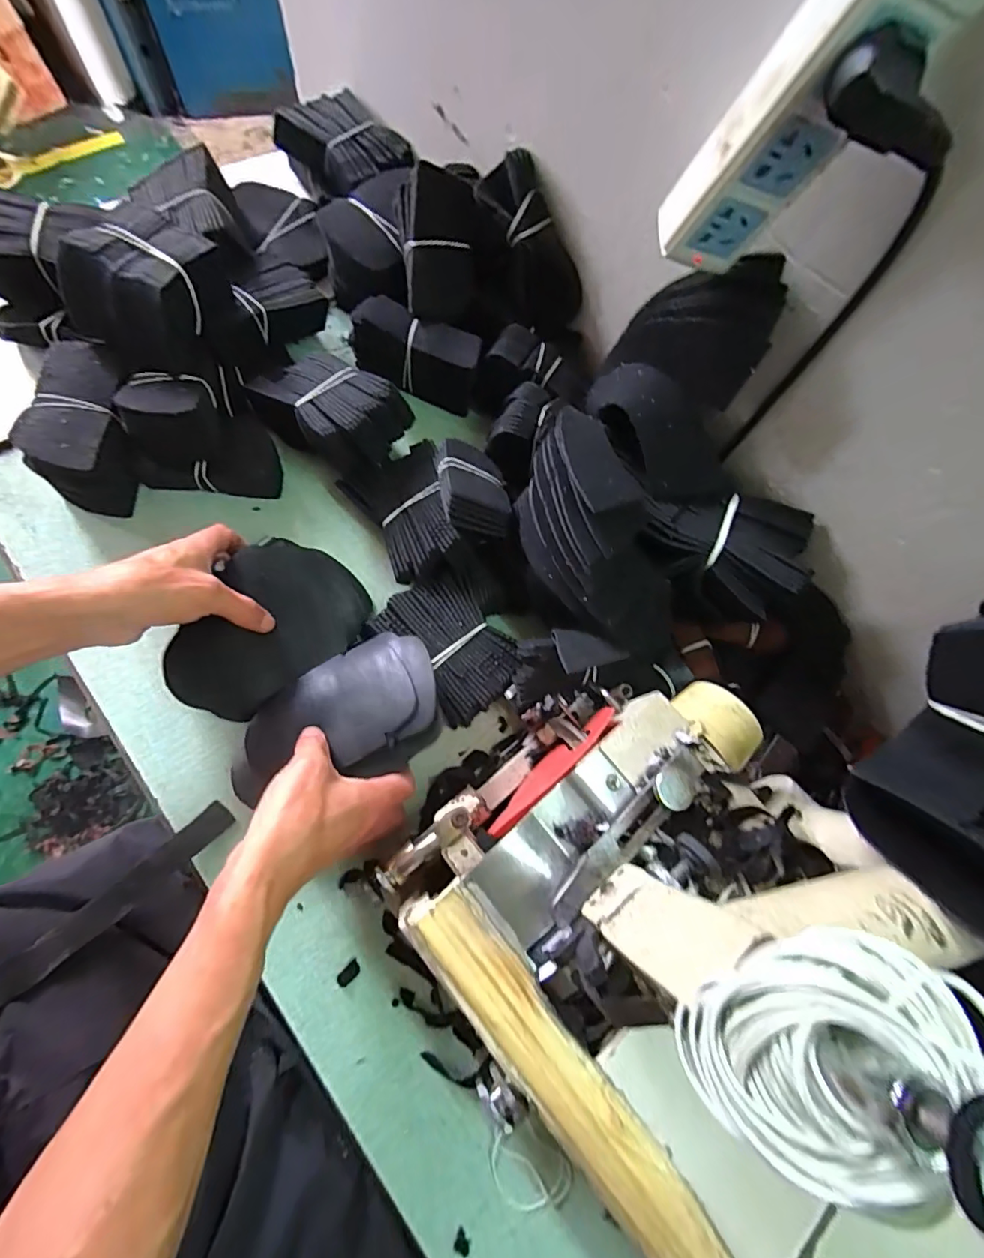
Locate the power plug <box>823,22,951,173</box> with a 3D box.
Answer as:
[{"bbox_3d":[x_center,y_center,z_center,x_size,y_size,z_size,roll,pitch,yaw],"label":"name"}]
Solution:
[{"bbox_3d":[0.173,-0.223,0.217,0.063,0.028,0.022,26,77,-17],"label":"power plug"}]

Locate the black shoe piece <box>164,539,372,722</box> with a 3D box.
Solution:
[{"bbox_3d":[-0.181,0.005,0.416,0.110,0.016,0.150,33,78,-15],"label":"black shoe piece"}]

